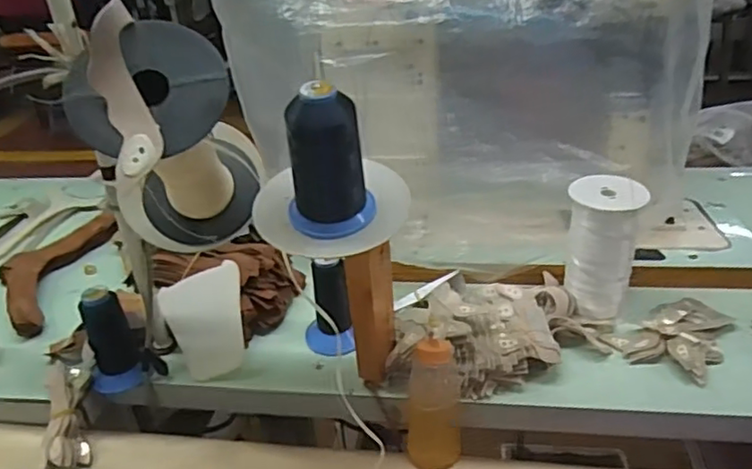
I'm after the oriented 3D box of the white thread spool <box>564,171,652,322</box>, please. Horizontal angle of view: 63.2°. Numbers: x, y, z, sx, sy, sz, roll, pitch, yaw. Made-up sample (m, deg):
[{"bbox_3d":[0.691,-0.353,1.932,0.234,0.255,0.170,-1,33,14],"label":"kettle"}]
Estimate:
[{"bbox_3d":[0.251,0.016,0.686,0.075,0.149,0.063,9,35,20],"label":"white thread spool"}]

